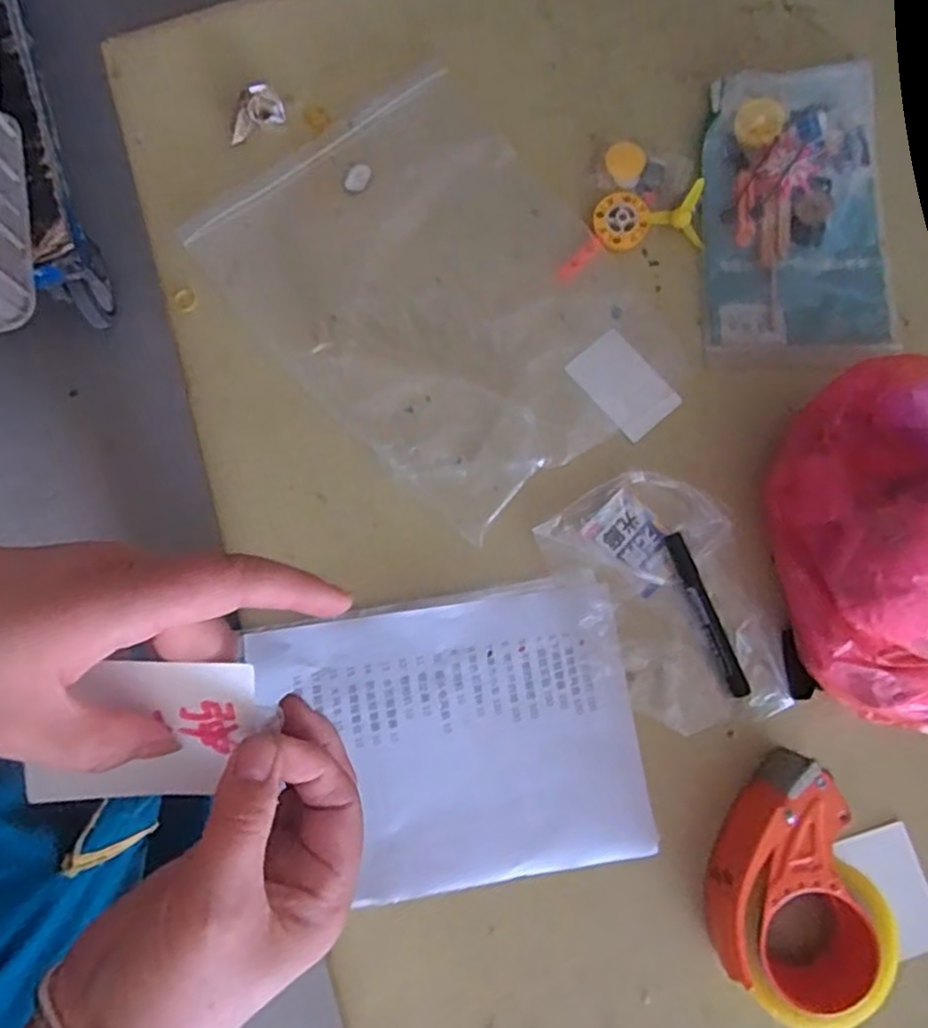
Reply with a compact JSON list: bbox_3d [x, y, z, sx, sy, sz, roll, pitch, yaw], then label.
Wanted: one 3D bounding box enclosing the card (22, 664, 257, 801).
[{"bbox_3d":[-0.127,0.087,0.271,0.085,0.004,0.060,1,107,-6],"label":"card"}]

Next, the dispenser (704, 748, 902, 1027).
[{"bbox_3d":[0.226,0.268,0.490,0.112,0.061,0.158,-18,80,-3],"label":"dispenser"}]

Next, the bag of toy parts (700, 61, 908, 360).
[{"bbox_3d":[0.296,-0.274,0.618,0.165,0.021,0.279,-2,79,0],"label":"bag of toy parts"}]

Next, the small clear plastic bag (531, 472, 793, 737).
[{"bbox_3d":[0.162,0.072,0.543,0.137,0.024,0.209,-24,80,-4],"label":"small clear plastic bag"}]

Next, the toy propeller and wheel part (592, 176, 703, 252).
[{"bbox_3d":[0.165,-0.262,0.598,0.096,0.035,0.051,8,80,2],"label":"toy propeller and wheel part"}]

